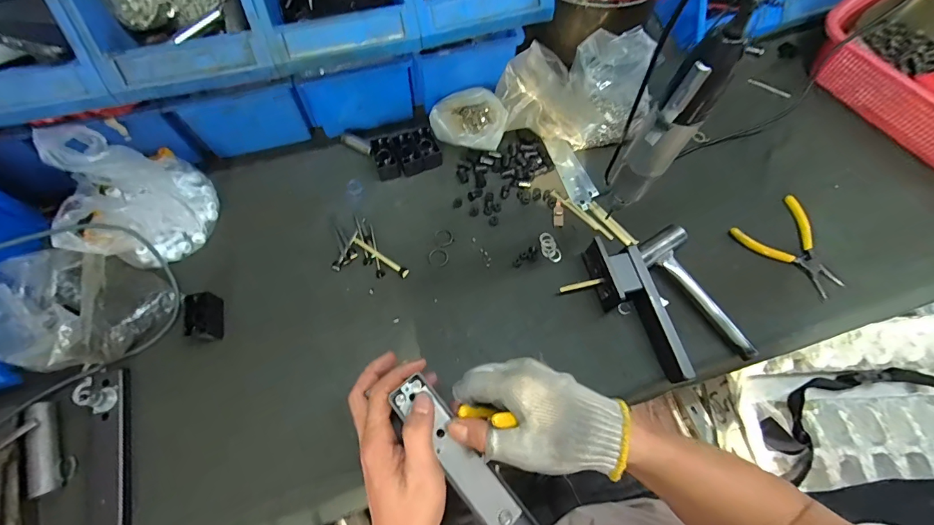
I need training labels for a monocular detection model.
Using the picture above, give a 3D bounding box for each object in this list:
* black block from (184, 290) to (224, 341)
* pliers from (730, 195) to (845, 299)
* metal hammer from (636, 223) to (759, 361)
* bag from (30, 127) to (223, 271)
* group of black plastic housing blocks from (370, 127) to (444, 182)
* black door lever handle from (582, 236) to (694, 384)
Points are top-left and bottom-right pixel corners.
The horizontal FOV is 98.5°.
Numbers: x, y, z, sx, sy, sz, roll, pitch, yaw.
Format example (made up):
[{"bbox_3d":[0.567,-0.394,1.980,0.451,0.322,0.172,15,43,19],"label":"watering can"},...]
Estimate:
[{"bbox_3d":[-0.311,0.065,0.476,0.032,0.035,0.052,-6,71,-3],"label":"black block"},{"bbox_3d":[0.430,-0.015,0.525,0.107,0.010,0.128,-27,73,-10],"label":"pliers"},{"bbox_3d":[0.289,0.034,0.496,0.066,0.022,0.173,-36,75,-13],"label":"metal hammer"},{"bbox_3d":[-0.400,-0.089,0.465,0.122,0.156,0.148,-6,71,-3],"label":"bag"},{"bbox_3d":[-0.085,-0.153,0.568,0.090,0.027,0.057,-15,71,-6],"label":"group of black plastic housing blocks"},{"bbox_3d":[0.204,0.053,0.480,0.062,0.050,0.181,-16,71,-7],"label":"black door lever handle"}]

